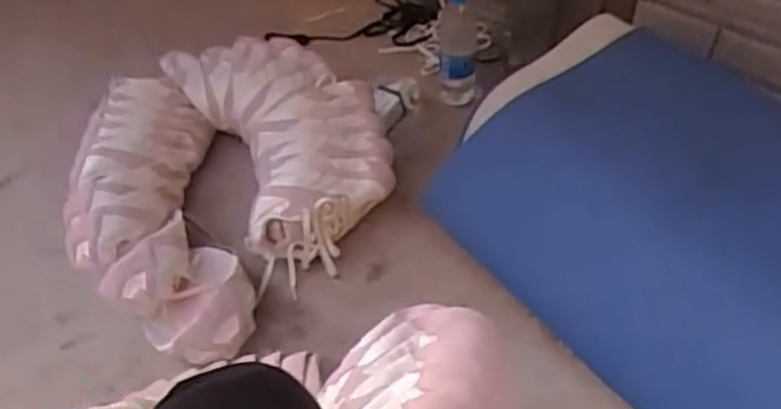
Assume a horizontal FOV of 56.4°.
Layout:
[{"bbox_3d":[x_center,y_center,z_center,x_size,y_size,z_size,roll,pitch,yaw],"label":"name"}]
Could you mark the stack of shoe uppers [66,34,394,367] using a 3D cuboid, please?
[{"bbox_3d":[-0.249,-0.044,1.068,0.432,0.136,0.462,30,55,26],"label":"stack of shoe uppers"}]

